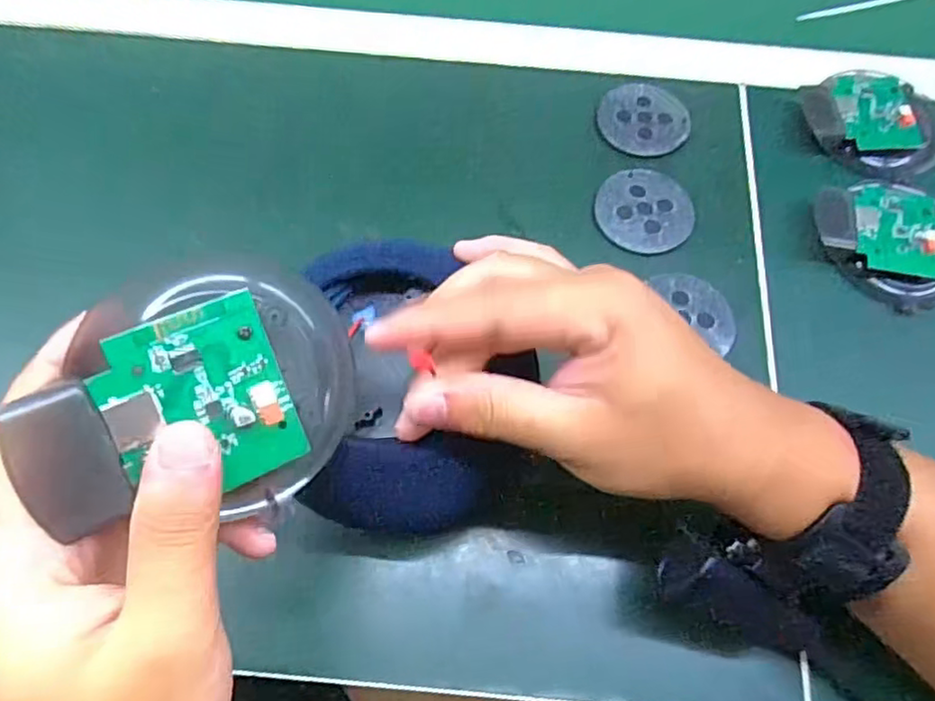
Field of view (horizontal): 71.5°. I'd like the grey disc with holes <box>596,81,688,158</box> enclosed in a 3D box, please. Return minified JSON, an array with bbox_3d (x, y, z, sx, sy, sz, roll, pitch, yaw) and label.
[{"bbox_3d":[0.120,-0.157,0.440,0.058,0.005,0.057,1,67,-2],"label":"grey disc with holes"}]

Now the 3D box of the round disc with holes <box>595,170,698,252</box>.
[{"bbox_3d":[0.112,-0.090,0.411,0.059,0.004,0.061,1,67,-2],"label":"round disc with holes"}]

